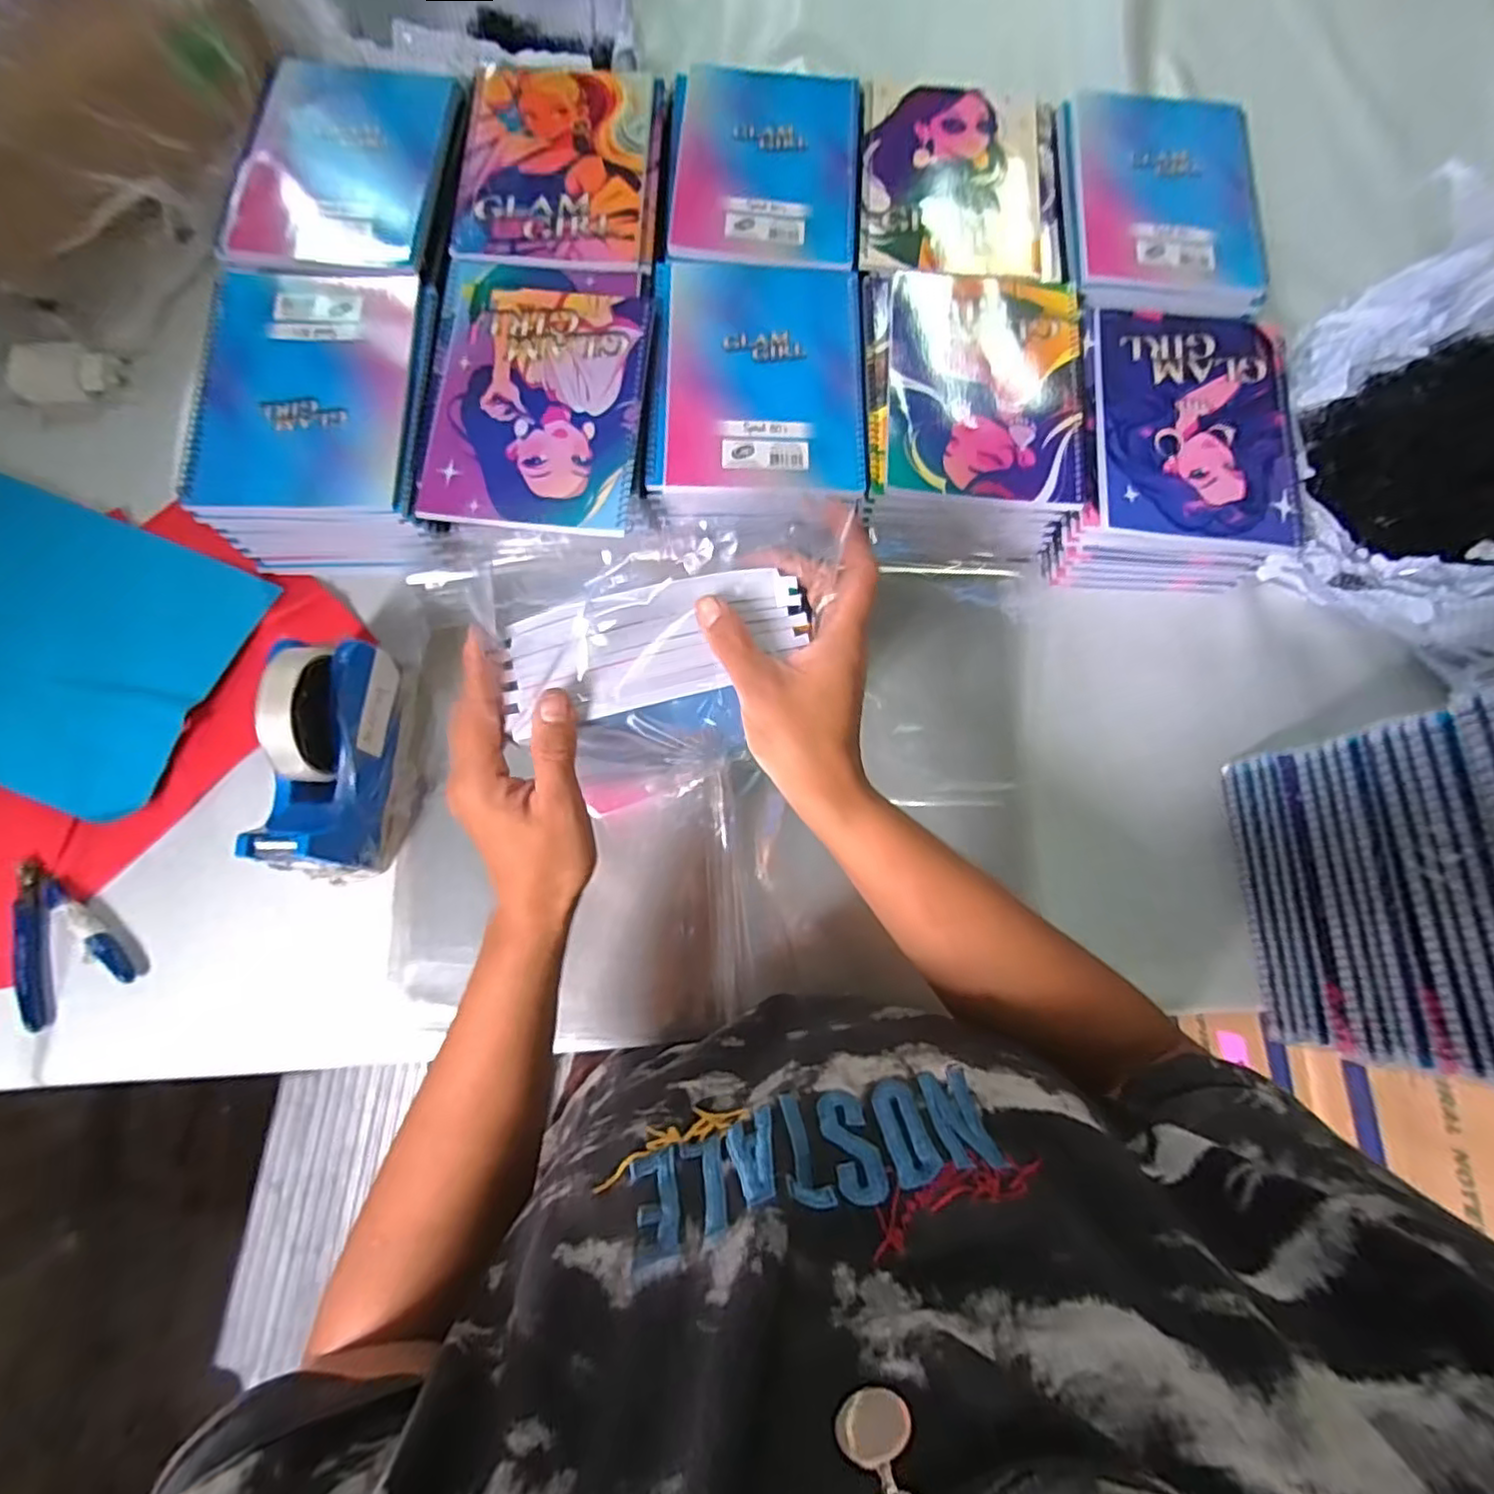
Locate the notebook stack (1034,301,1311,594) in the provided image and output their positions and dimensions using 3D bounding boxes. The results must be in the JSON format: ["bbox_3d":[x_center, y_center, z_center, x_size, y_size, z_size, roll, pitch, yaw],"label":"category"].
[{"bbox_3d":[0.334,-0.237,0.547,0.172,0.084,0.211,2,78,-1],"label":"notebook stack"}]

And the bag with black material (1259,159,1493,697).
[{"bbox_3d":[0.561,-0.230,0.530,0.243,0.120,0.319,19,79,3],"label":"bag with black material"}]

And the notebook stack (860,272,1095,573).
[{"bbox_3d":[0.174,-0.263,0.550,0.167,0.087,0.213,2,78,-1],"label":"notebook stack"}]

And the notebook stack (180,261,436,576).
[{"bbox_3d":[-0.321,-0.253,0.528,0.160,0.084,0.224,-1,78,-2],"label":"notebook stack"}]

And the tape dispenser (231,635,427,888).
[{"bbox_3d":[-0.283,0.007,0.457,0.060,0.106,0.160,4,78,-1],"label":"tape dispenser"}]

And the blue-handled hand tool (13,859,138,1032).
[{"bbox_3d":[-0.487,0.134,0.468,0.070,0.008,0.111,-37,82,-8],"label":"blue-handled hand tool"}]

